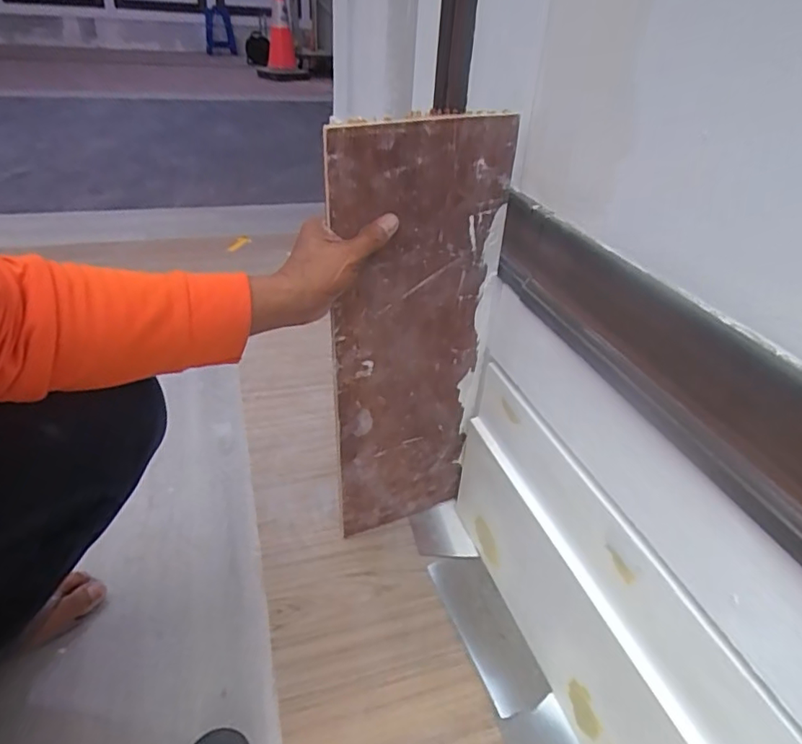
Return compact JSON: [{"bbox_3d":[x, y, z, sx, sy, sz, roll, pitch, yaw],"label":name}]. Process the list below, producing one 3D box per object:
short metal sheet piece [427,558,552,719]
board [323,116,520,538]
[{"bbox_3d":[0.109,0.322,0.694,0.074,0.007,0.205,-10,36,-19],"label":"short metal sheet piece"},{"bbox_3d":[0.011,-0.006,0.659,0.190,0.549,0.011,-12,39,-21],"label":"board"}]

